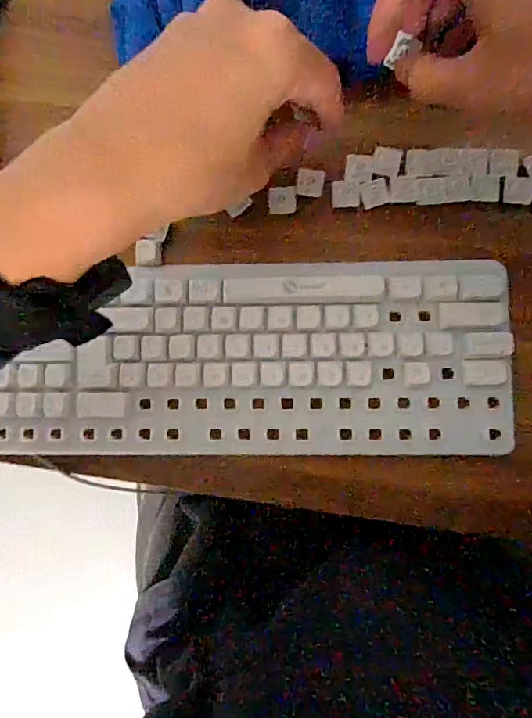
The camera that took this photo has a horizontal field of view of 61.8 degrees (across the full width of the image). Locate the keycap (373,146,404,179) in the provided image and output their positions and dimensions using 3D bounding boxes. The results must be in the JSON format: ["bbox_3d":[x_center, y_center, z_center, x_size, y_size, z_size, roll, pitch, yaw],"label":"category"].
[{"bbox_3d":[0.082,-0.133,0.301,0.019,0.004,0.018,9,89,3],"label":"keycap"}]

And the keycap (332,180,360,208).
[{"bbox_3d":[0.054,-0.112,0.302,0.018,0.004,0.018,-4,88,3],"label":"keycap"}]

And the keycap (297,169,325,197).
[{"bbox_3d":[0.030,-0.120,0.300,0.018,0.004,0.017,5,89,3],"label":"keycap"}]

